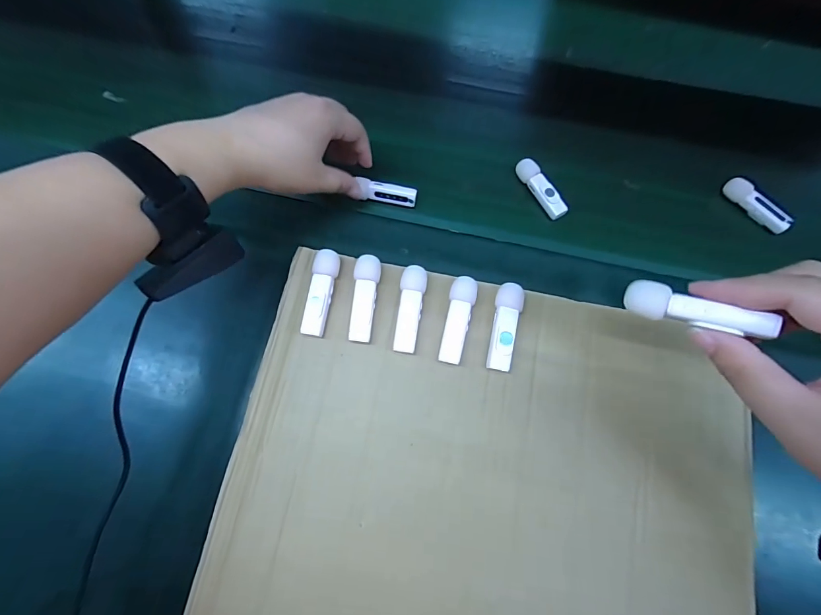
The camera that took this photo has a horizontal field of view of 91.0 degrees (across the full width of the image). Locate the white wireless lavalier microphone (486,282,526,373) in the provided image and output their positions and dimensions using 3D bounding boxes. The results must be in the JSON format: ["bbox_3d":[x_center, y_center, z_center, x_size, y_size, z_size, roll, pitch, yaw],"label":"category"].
[{"bbox_3d":[0.069,0.015,0.294,0.019,0.021,0.062,10,70,3],"label":"white wireless lavalier microphone"}]

